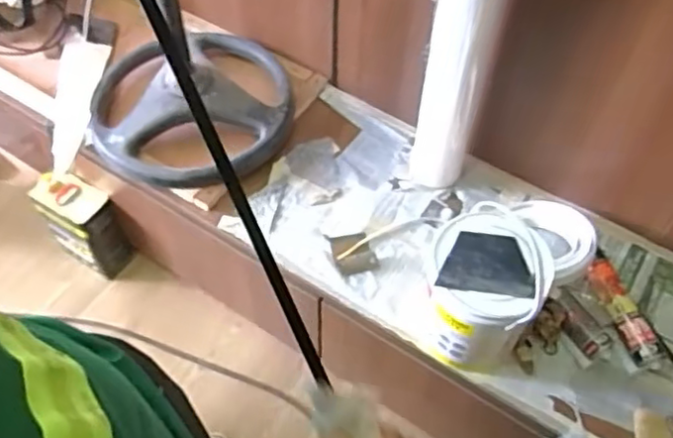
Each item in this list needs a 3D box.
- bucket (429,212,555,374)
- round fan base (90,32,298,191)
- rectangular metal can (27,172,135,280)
[{"bbox_3d":[0.219,0.113,0.966,0.151,0.193,0.154,0,55,0],"label":"bucket"},{"bbox_3d":[-0.285,-0.232,1.274,0.385,0.089,0.386,0,55,0],"label":"round fan base"},{"bbox_3d":[-0.577,0.014,1.478,0.181,0.239,0.098,25,59,16],"label":"rectangular metal can"}]

